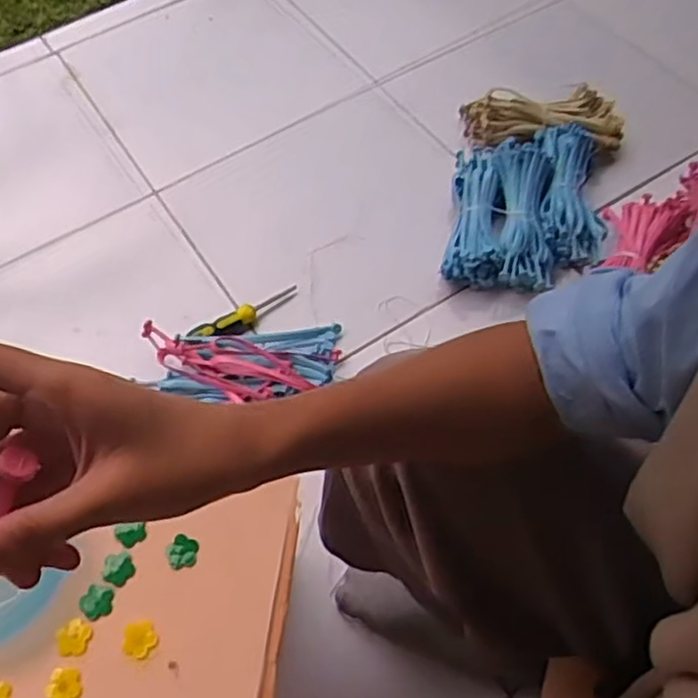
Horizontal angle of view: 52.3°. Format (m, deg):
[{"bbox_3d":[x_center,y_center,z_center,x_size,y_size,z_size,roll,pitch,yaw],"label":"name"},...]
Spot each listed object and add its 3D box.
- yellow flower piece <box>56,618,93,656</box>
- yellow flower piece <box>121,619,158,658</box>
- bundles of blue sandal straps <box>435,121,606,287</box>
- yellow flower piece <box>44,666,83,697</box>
[{"bbox_3d":[-0.190,0.200,0.492,0.023,0.004,0.023,3,59,4],"label":"yellow flower piece"},{"bbox_3d":[-0.145,0.201,0.491,0.024,0.004,0.023,4,59,5],"label":"yellow flower piece"},{"bbox_3d":[0.235,-0.196,0.931,0.193,0.065,0.251,8,59,7],"label":"bundles of blue sandal straps"},{"bbox_3d":[-0.192,0.227,0.477,0.023,0.004,0.024,-1,58,1],"label":"yellow flower piece"}]

